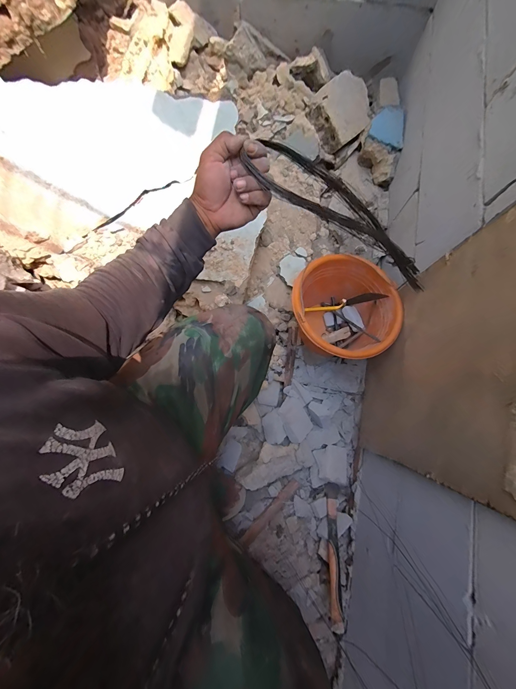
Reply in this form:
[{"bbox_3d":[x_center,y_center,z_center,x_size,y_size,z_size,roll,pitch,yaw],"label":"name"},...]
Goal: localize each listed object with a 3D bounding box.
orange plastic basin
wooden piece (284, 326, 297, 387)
[{"bbox_3d":[0.200,-0.073,0.696,0.240,0.176,0.226,0,79,0],"label":"orange plastic basin"},{"bbox_3d":[0.092,0.037,0.793,0.023,0.017,0.170,6,102,2],"label":"wooden piece"}]

